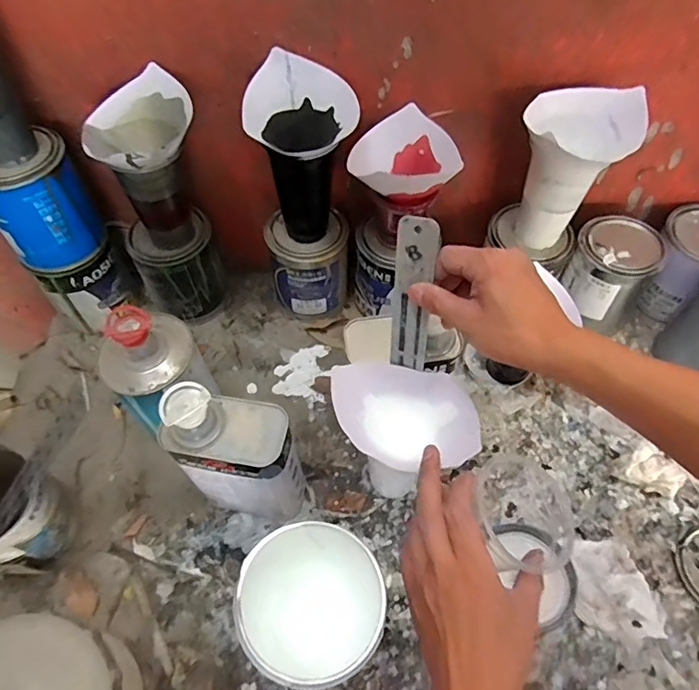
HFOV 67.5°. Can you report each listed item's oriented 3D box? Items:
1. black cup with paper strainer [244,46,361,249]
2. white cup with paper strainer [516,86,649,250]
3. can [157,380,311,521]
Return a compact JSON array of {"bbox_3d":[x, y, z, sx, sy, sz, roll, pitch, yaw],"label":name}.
[{"bbox_3d":[-0.052,-0.212,0.604,0.114,0.184,0.098,6,58,3],"label":"black cup with paper strainer"},{"bbox_3d":[0.235,-0.185,0.592,0.107,0.169,0.119,25,61,14],"label":"white cup with paper strainer"},{"bbox_3d":[-0.109,0.115,0.541,0.123,0.217,0.068,9,58,5],"label":"can"}]

